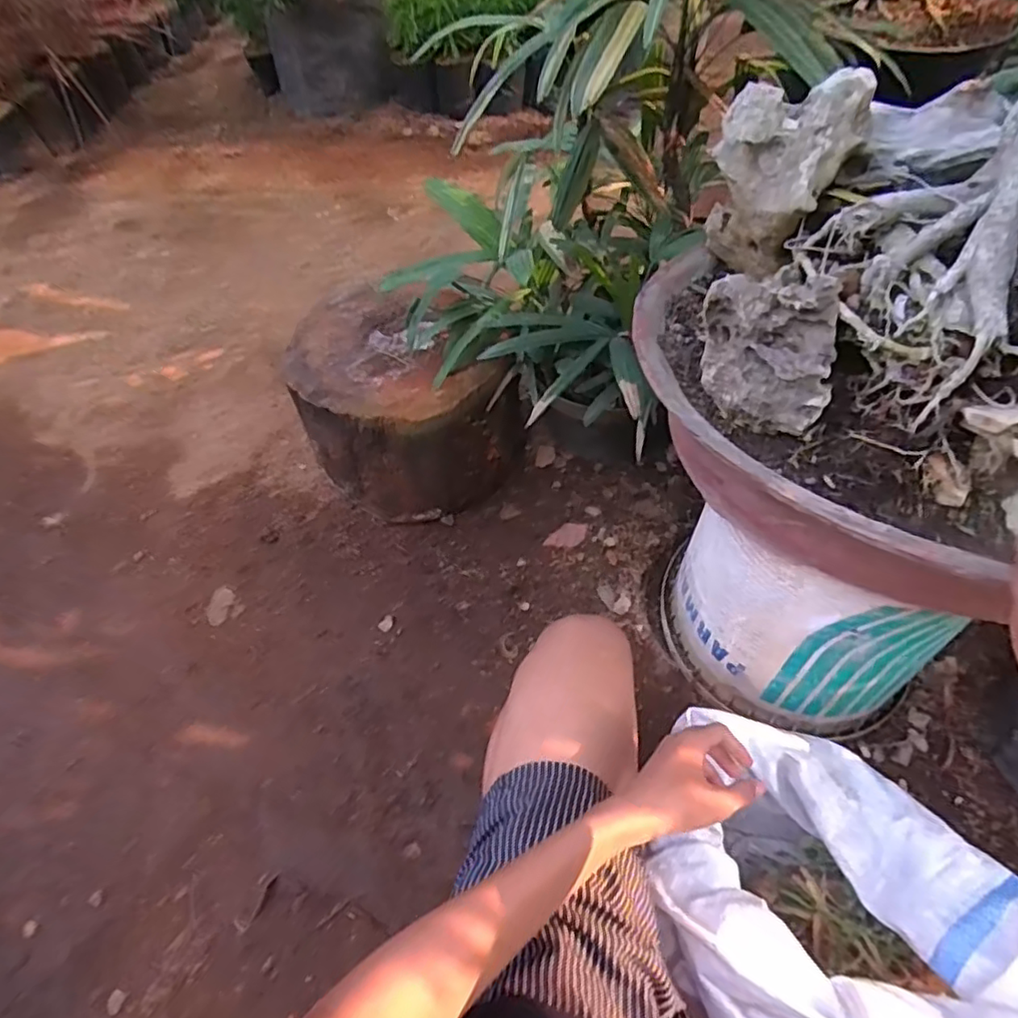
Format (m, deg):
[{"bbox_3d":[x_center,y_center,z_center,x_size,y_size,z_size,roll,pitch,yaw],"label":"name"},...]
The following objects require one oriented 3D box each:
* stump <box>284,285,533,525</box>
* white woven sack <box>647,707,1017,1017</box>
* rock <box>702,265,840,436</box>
[{"bbox_3d":[-0.162,-0.173,1.009,0.312,0.222,0.311,-21,56,-11],"label":"stump"},{"bbox_3d":[0.289,0.366,0.582,0.293,0.179,0.287,16,57,15],"label":"white woven sack"},{"bbox_3d":[0.176,-0.107,0.431,0.093,0.098,0.059,16,57,15],"label":"rock"}]

